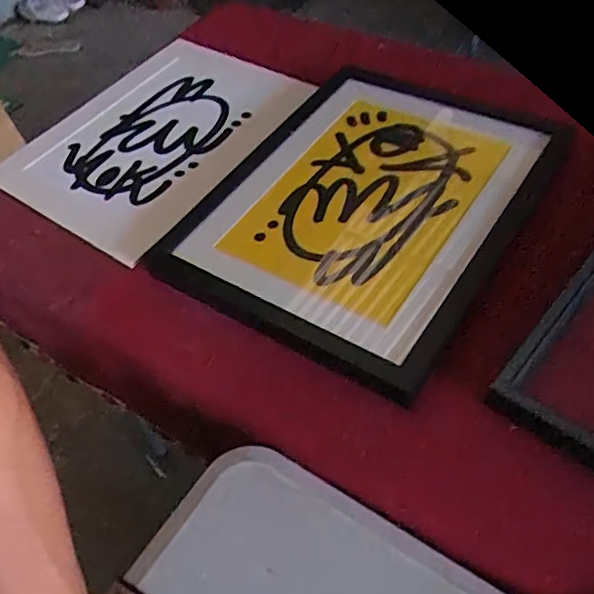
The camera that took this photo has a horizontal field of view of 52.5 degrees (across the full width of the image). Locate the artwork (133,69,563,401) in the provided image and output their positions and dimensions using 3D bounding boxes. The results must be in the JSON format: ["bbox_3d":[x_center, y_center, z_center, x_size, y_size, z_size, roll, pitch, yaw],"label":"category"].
[{"bbox_3d":[0.066,-0.119,0.654,0.350,0.048,0.414,25,61,23],"label":"artwork"}]

